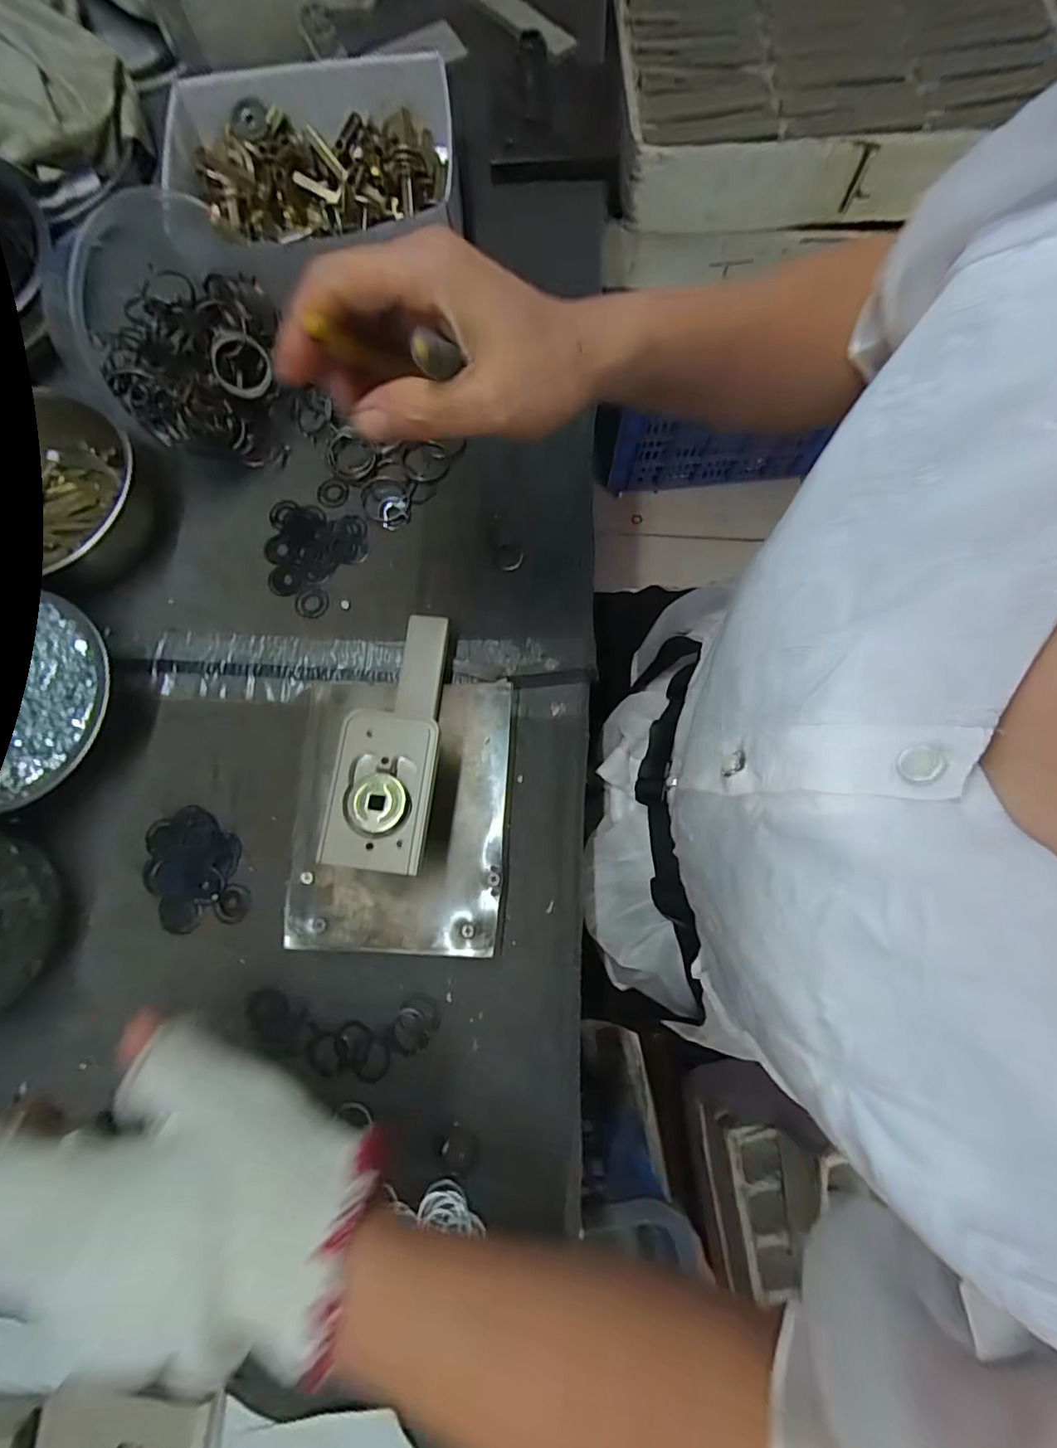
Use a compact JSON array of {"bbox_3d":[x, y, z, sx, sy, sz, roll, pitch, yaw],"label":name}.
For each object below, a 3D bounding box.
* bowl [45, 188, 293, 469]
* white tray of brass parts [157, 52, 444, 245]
[{"bbox_3d":[-0.229,-0.250,0.369,0.152,0.073,0.126,44,80,9],"label":"bowl"},{"bbox_3d":[-0.158,-0.414,0.393,0.206,0.048,0.107,-7,77,0],"label":"white tray of brass parts"}]

